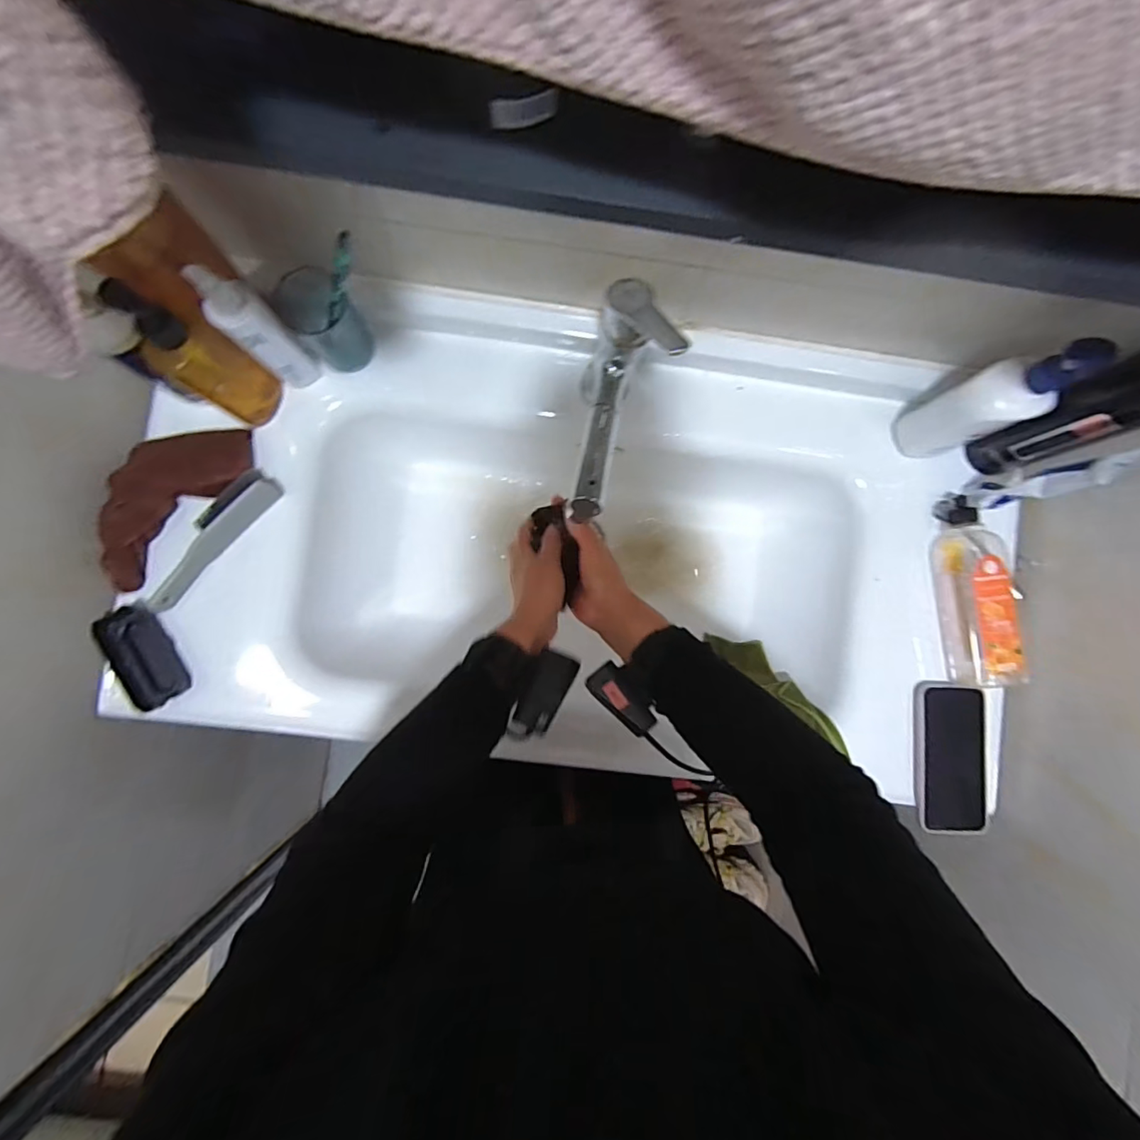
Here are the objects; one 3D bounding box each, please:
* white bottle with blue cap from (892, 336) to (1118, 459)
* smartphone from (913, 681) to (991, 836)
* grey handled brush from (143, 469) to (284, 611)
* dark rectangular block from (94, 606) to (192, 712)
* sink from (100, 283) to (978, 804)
[{"bbox_3d":[0.423,-0.170,0.526,0.071,0.176,0.063,-23,87,-2],"label":"white bottle with blue cap"},{"bbox_3d":[0.435,0.212,0.584,0.084,0.013,0.162,4,83,-3],"label":"smartphone"},{"bbox_3d":[-0.385,-0.033,0.554,0.038,0.028,0.176,40,87,1],"label":"grey handled brush"},{"bbox_3d":[-0.459,0.093,0.555,0.058,0.025,0.109,-27,87,-3],"label":"dark rectangular block"},{"bbox_3d":[0.016,-0.023,0.655,0.829,0.181,0.489,8,86,-1],"label":"sink"}]

